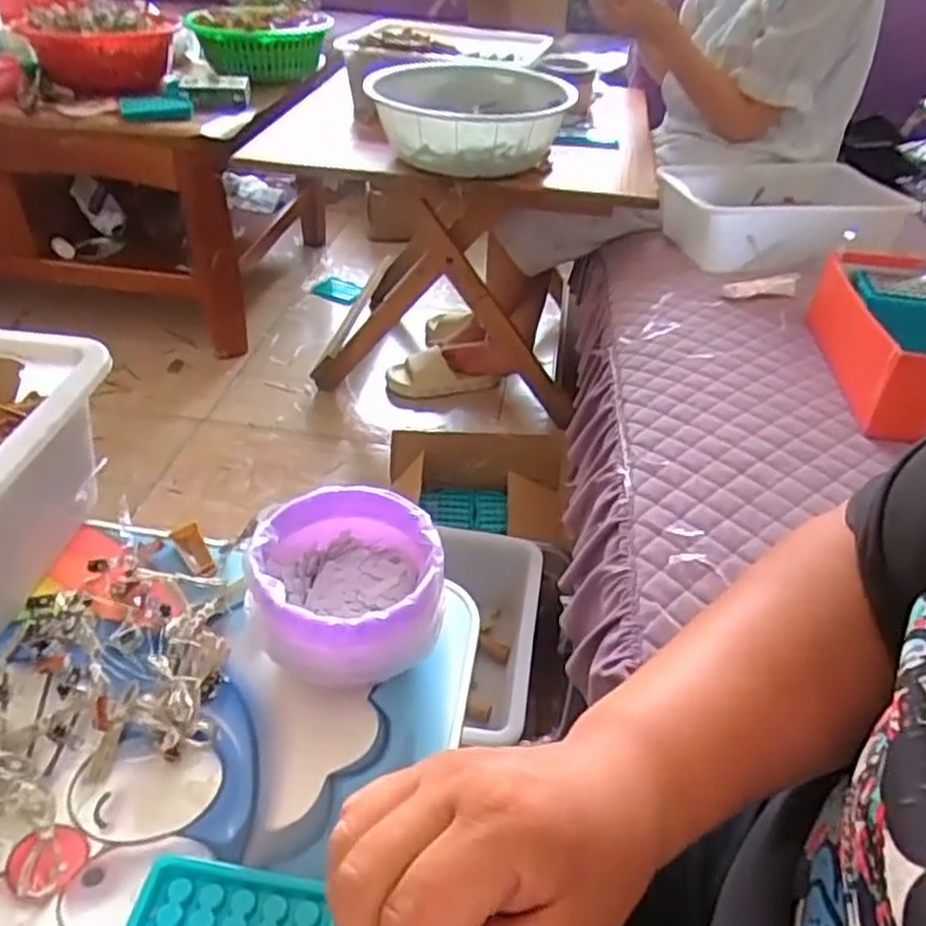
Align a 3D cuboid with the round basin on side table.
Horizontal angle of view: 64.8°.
[{"bbox_3d":[0.011,-0.564,1.185,0.306,0.121,0.399,2,39,-2],"label":"round basin on side table"}]

